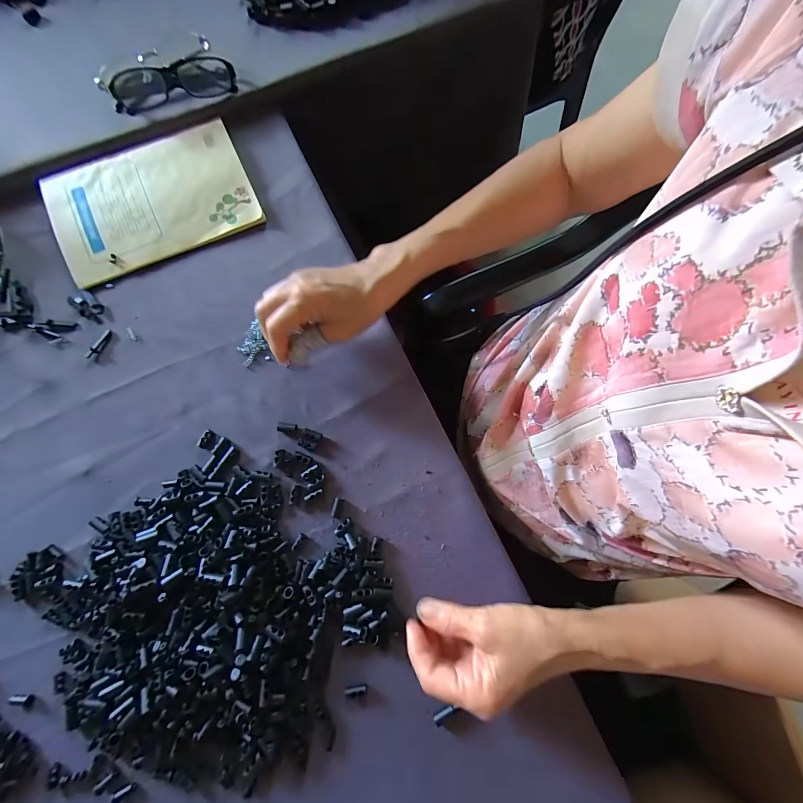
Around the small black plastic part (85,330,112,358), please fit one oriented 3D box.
[{"bbox_3d":[-0.309,-0.059,0.367,0.009,0.004,0.034,33,81,6],"label":"small black plastic part"}]

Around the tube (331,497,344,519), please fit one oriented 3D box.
[{"bbox_3d":[-0.060,0.099,0.334,0.008,0.007,0.018,12,79,2],"label":"tube"}]

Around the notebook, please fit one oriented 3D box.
[{"bbox_3d":[-0.275,-0.222,0.393,0.208,0.013,0.140,-23,80,-4],"label":"notebook"}]

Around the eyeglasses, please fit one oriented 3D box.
[{"bbox_3d":[-0.257,-0.360,0.402,0.133,0.028,0.047,-14,79,-3],"label":"eyeglasses"}]

